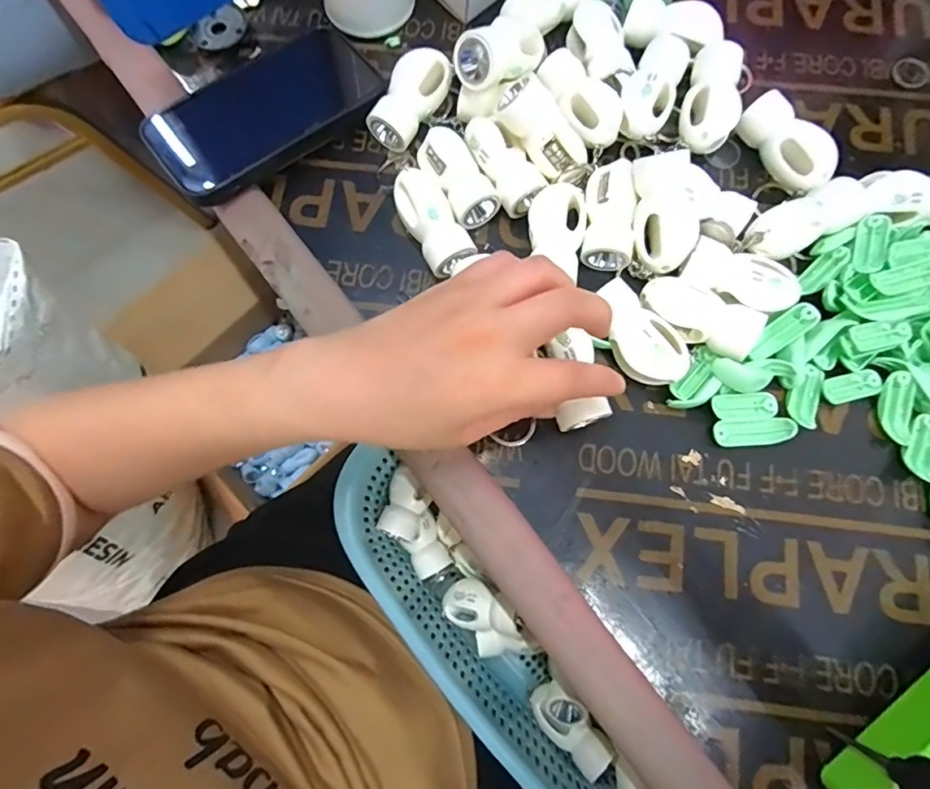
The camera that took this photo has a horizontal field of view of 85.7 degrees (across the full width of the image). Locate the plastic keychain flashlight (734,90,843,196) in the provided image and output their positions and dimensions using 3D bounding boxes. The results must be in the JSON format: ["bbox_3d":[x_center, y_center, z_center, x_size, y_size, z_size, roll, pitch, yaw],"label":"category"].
[{"bbox_3d":[0.207,-0.158,0.322,0.034,0.026,0.065,-35,78,-8],"label":"plastic keychain flashlight"}]

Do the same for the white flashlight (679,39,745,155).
[{"bbox_3d":[0.161,-0.191,0.330,0.033,0.028,0.073,13,76,4],"label":"white flashlight"}]

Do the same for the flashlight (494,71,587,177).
[{"bbox_3d":[0.046,-0.157,0.297,0.061,0.022,0.024,35,75,-32],"label":"flashlight"}]

